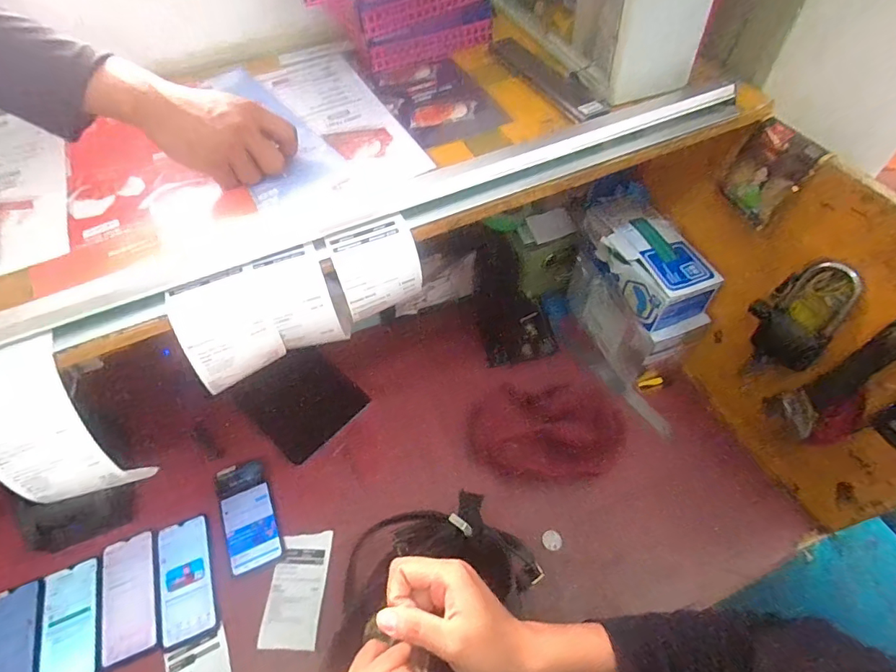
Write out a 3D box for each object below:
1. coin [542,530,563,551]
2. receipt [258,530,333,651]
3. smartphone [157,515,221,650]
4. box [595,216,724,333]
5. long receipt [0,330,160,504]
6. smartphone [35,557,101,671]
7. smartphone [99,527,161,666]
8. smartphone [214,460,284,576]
[{"bbox_3d":[0.154,0.301,0.695,0.028,0.004,0.027,1,61,-2],"label":"coin"},{"bbox_3d":[-0.212,0.353,0.662,0.077,0.004,0.144,0,55,3],"label":"receipt"},{"bbox_3d":[-0.371,0.343,0.670,0.076,0.006,0.161,-19,56,-11],"label":"smartphone"},{"bbox_3d":[0.312,-0.098,0.717,0.104,0.088,0.159,-25,57,-15],"label":"box"},{"bbox_3d":[-0.344,0.080,0.411,0.079,0.121,0.099,-23,57,-13],"label":"long receipt"},{"bbox_3d":[-0.511,0.387,0.636,0.071,0.015,0.151,-22,57,-12],"label":"smartphone"},{"bbox_3d":[-0.445,0.361,0.658,0.074,0.006,0.157,-21,56,-12],"label":"smartphone"},{"bbox_3d":[-0.305,0.269,0.717,0.073,0.015,0.160,-23,57,-13],"label":"smartphone"}]

